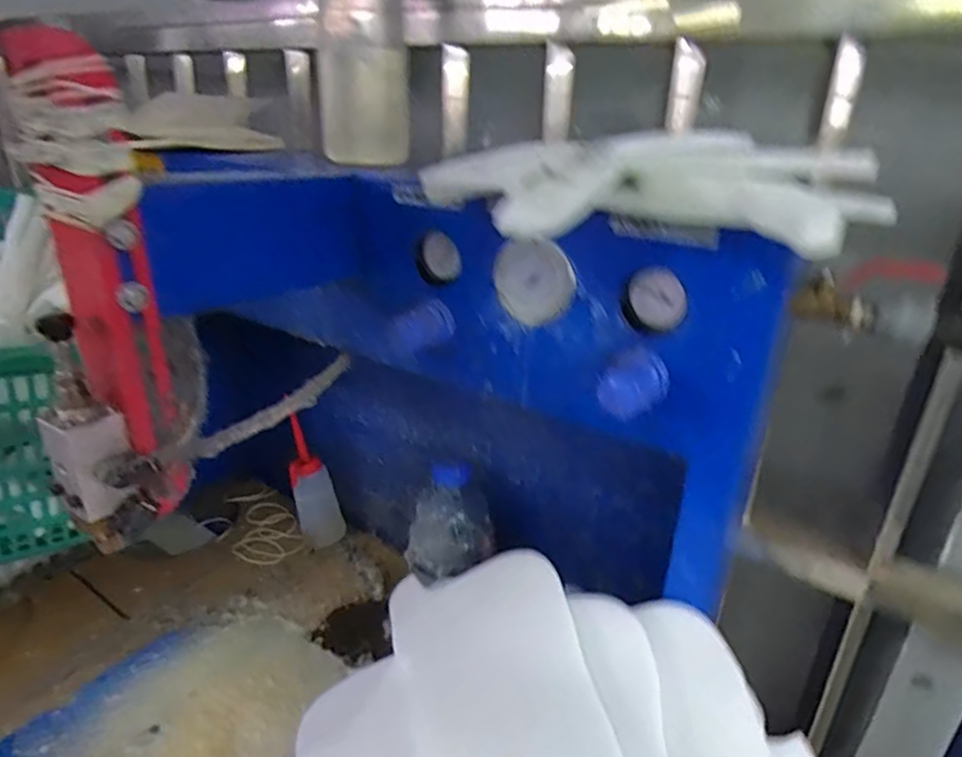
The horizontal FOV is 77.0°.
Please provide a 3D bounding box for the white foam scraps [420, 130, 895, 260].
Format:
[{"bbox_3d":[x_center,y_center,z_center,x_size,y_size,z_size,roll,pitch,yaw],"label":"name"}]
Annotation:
[{"bbox_3d":[0.105,-0.106,0.329,0.239,0.042,0.118,-2,25,-8],"label":"white foam scraps"}]

